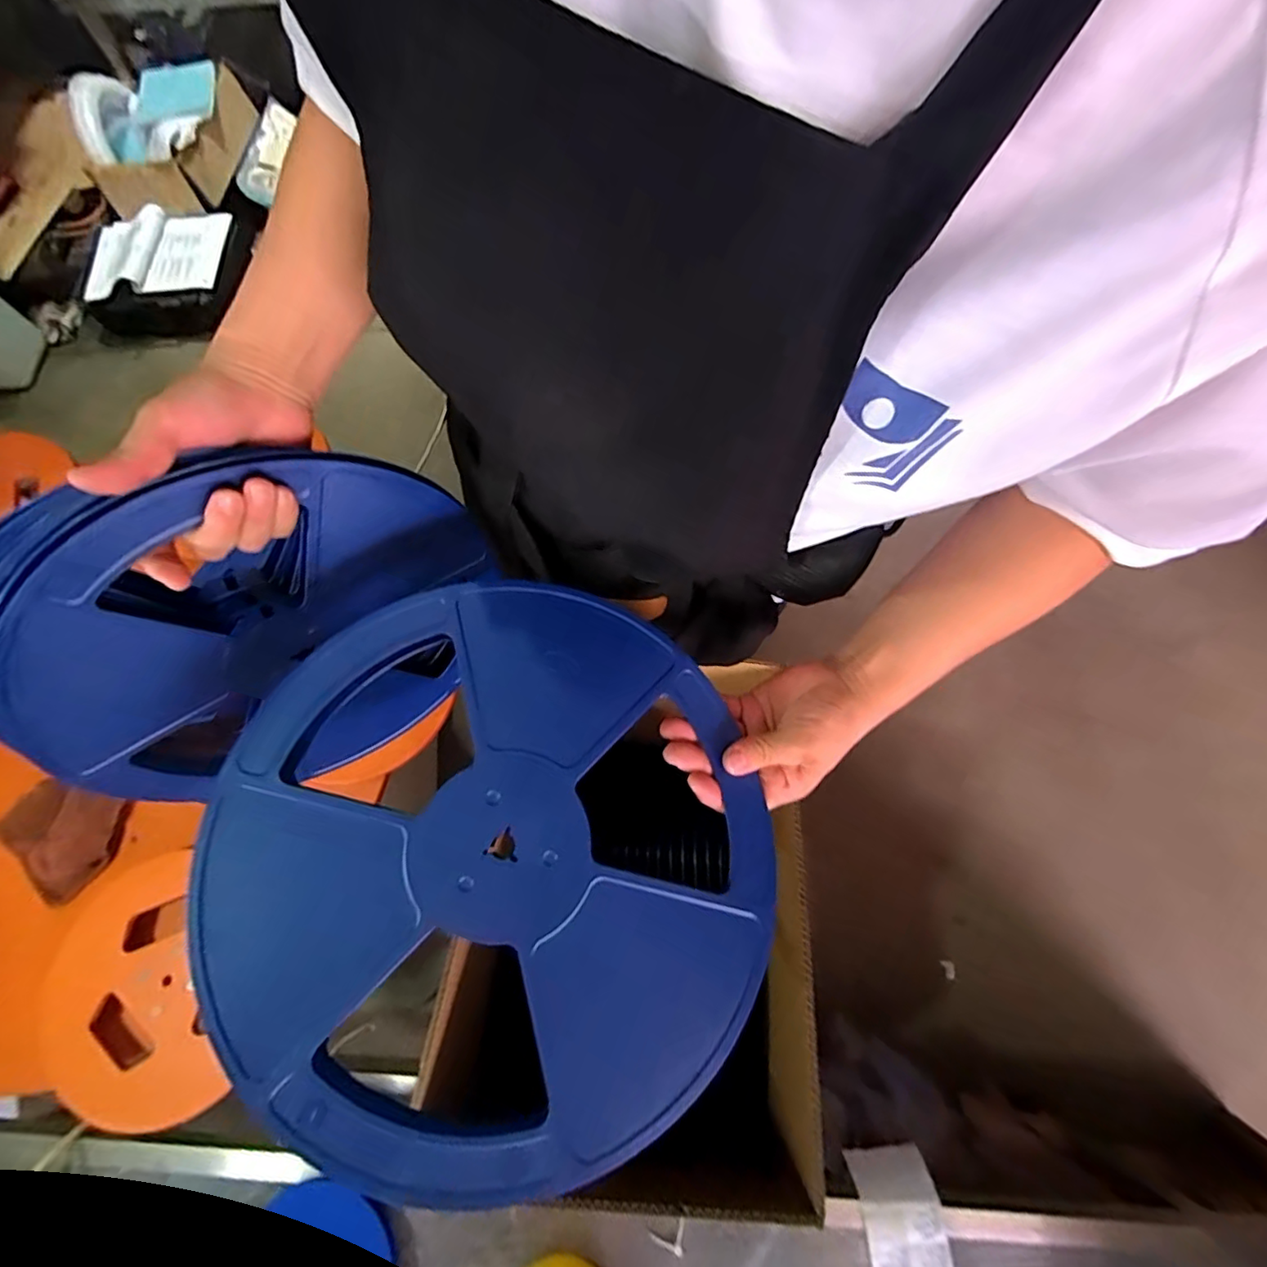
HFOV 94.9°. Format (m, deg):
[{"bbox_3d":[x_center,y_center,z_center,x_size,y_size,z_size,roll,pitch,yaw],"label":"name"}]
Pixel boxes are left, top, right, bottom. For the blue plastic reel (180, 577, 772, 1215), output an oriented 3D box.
[{"bbox_3d":[-0.076,0.126,0.338,0.312,0.016,0.312,2,72,-6],"label":"blue plastic reel"}]

